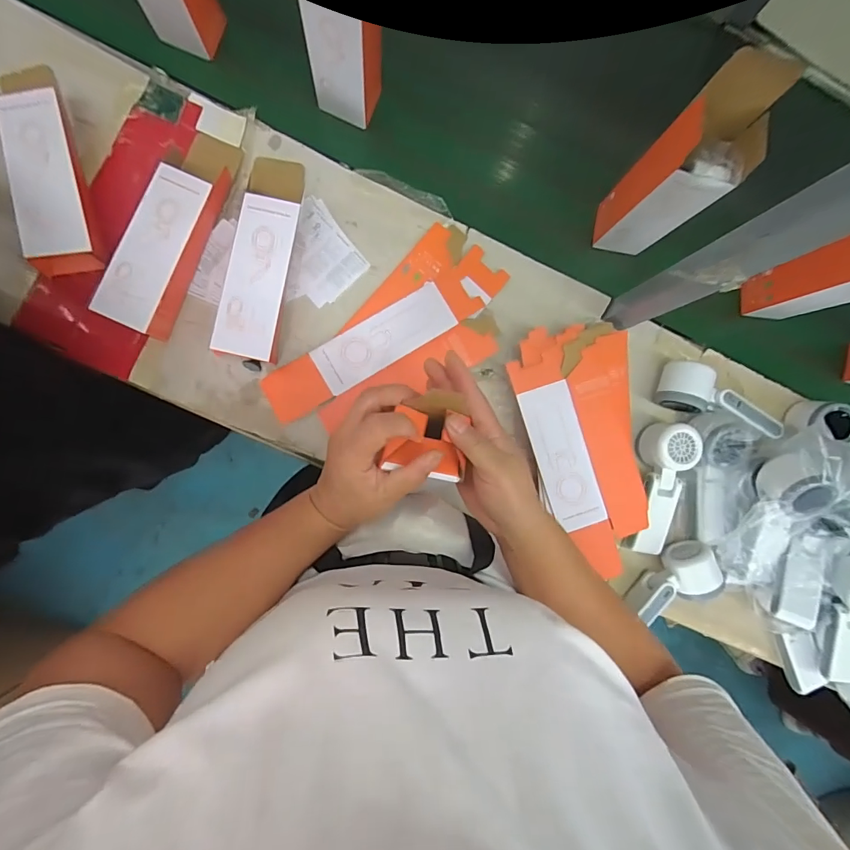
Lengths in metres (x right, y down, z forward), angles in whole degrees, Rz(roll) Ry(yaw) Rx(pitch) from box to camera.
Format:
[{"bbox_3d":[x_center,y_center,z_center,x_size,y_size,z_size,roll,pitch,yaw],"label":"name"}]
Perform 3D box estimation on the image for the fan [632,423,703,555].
[{"bbox_3d":[0.295,0.080,0.561,0.049,0.047,0.163,10,90,-5],"label":"fan"}]

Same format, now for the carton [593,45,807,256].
[{"bbox_3d":[0.264,-0.266,0.473,0.066,0.221,0.075,7,90,-5],"label":"carton"}]

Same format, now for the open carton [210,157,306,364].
[{"bbox_3d":[-0.182,-0.196,0.512,0.073,0.057,0.245,7,90,-5],"label":"open carton"}]

